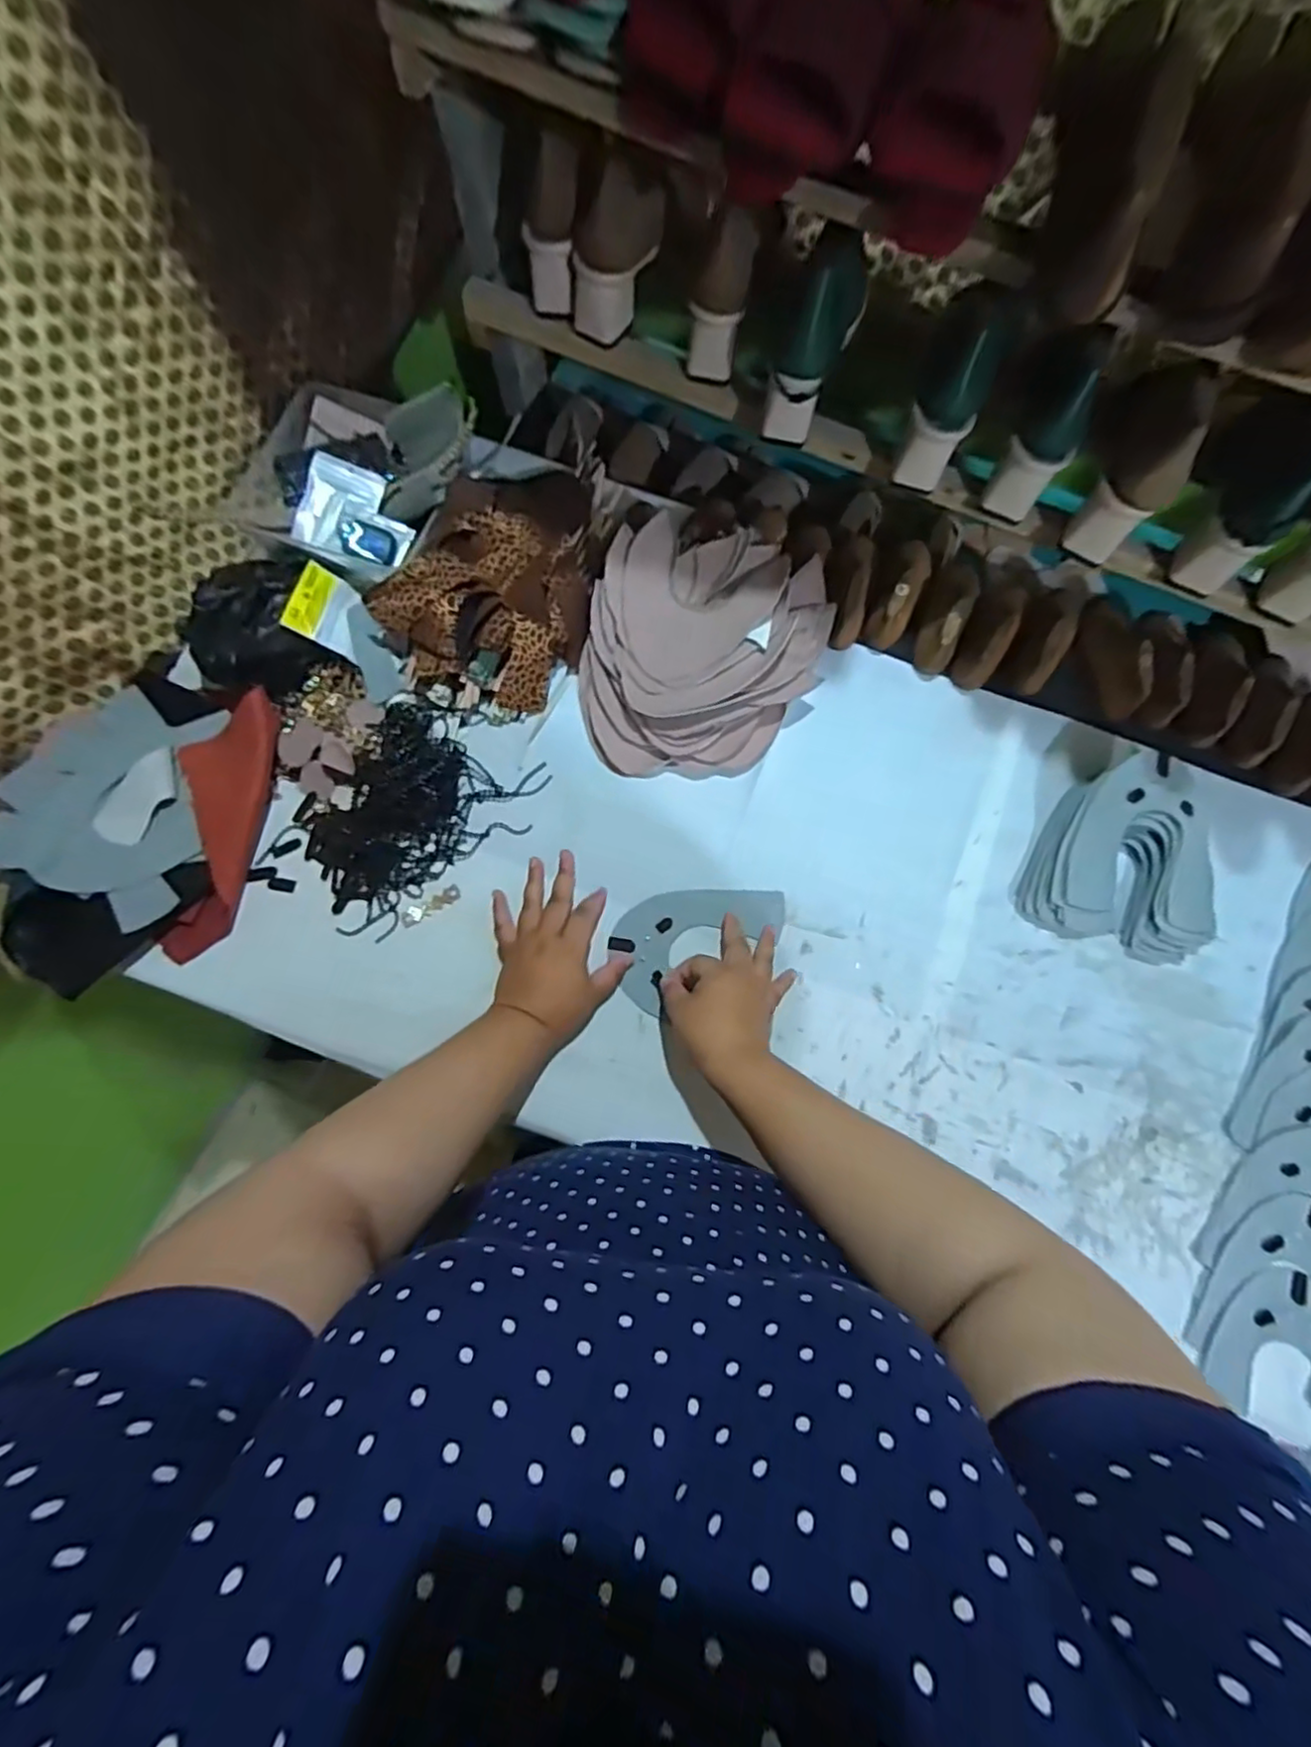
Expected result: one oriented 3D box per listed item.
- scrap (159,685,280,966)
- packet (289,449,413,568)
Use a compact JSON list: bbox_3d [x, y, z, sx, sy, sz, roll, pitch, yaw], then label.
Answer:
[{"bbox_3d":[-0.424,-0.047,0.622,0.083,0.046,0.247,8,77,2],"label":"scrap"},{"bbox_3d":[-0.311,-0.375,0.687,0.108,0.022,0.095,10,87,-20],"label":"packet"}]

